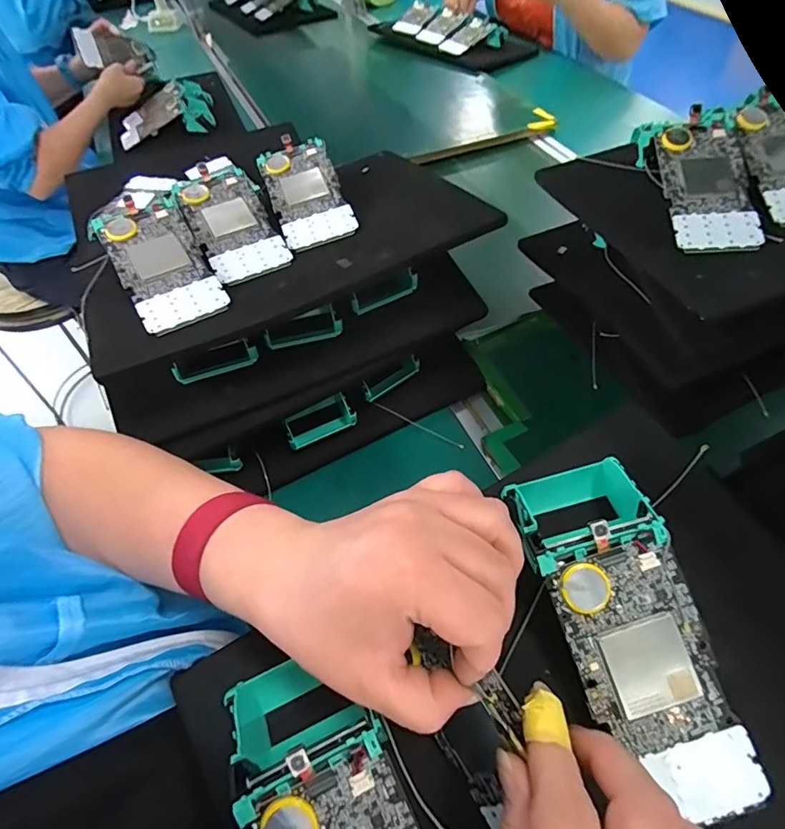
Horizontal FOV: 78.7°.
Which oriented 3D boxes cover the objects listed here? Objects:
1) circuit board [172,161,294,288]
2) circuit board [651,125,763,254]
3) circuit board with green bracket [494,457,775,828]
[{"bbox_3d":[-0.148,-0.179,0.435,0.070,0.023,0.144,-26,57,-16],"label":"circuit board"},{"bbox_3d":[0.268,-0.192,0.406,0.066,0.005,0.125,-2,72,6],"label":"circuit board"},{"bbox_3d":[0.128,0.118,0.263,0.084,0.054,0.177,-17,80,-1],"label":"circuit board with green bracket"}]

